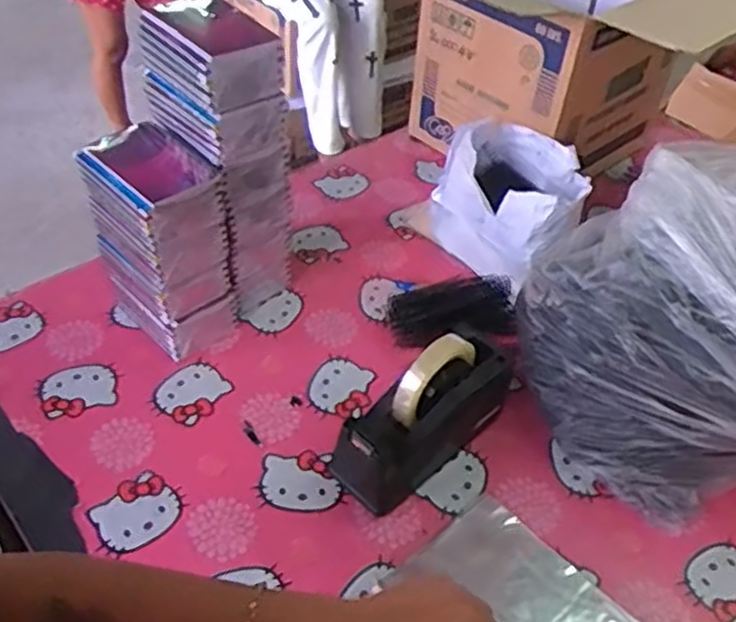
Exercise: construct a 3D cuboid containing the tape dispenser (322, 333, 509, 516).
[{"bbox_3d":[0.060,0.104,0.750,0.214,0.136,0.072,-33,55,-32],"label":"tape dispenser"}]

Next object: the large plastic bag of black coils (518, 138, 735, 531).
[{"bbox_3d":[0.393,0.017,0.760,0.389,0.269,0.346,-22,50,-25],"label":"large plastic bag of black coils"}]

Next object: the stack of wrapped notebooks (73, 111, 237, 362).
[{"bbox_3d":[-0.238,-0.075,0.839,0.106,0.229,0.153,-31,54,-31],"label":"stack of wrapped notebooks"}]

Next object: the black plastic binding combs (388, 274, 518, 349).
[{"bbox_3d":[0.105,0.001,0.914,0.156,0.052,0.070,-11,46,-16],"label":"black plastic binding combs"}]

